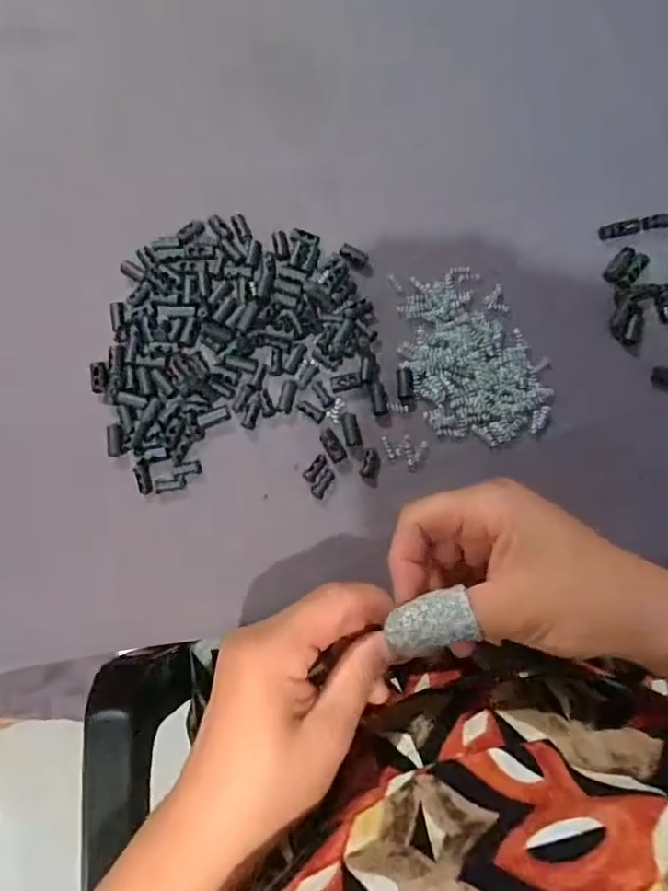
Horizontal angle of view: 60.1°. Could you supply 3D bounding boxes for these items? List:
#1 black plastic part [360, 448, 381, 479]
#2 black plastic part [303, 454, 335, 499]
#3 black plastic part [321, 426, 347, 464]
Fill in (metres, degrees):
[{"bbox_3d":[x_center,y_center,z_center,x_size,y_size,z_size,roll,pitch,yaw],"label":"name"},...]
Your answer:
[{"bbox_3d":[0.022,0.010,0.339,0.010,0.004,0.017,18,76,6],"label":"black plastic part"},{"bbox_3d":[-0.008,0.018,0.337,0.016,0.005,0.022,34,79,10],"label":"black plastic part"},{"bbox_3d":[-0.001,-0.001,0.340,0.010,0.004,0.021,-29,76,-6],"label":"black plastic part"}]

